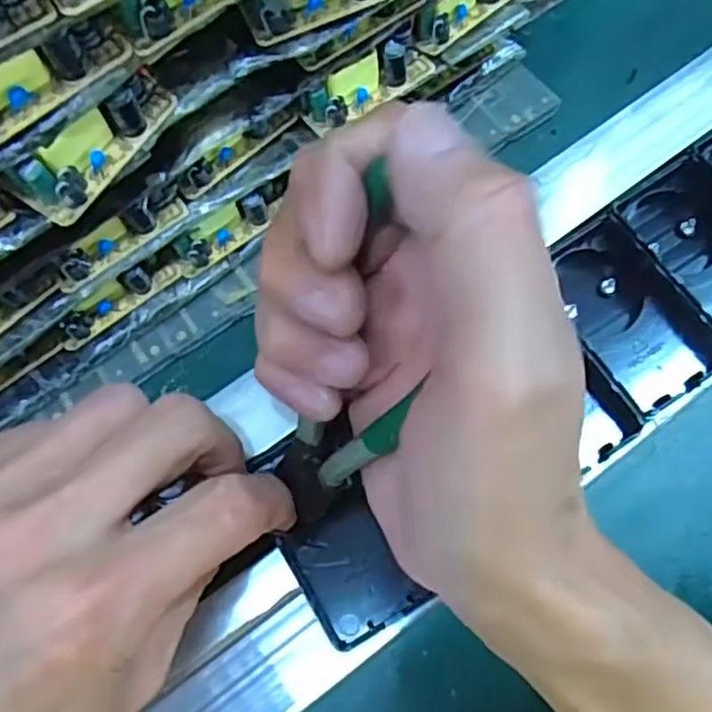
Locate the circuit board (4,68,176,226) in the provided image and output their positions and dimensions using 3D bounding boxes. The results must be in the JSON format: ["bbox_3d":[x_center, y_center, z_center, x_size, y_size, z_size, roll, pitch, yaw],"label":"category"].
[{"bbox_3d":[-0.091,-0.076,0.244,0.065,0.022,0.022,-44,73,-11],"label":"circuit board"}]

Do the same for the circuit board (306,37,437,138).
[{"bbox_3d":[0.006,-0.121,0.312,0.063,0.020,0.018,-33,71,-7],"label":"circuit board"}]

